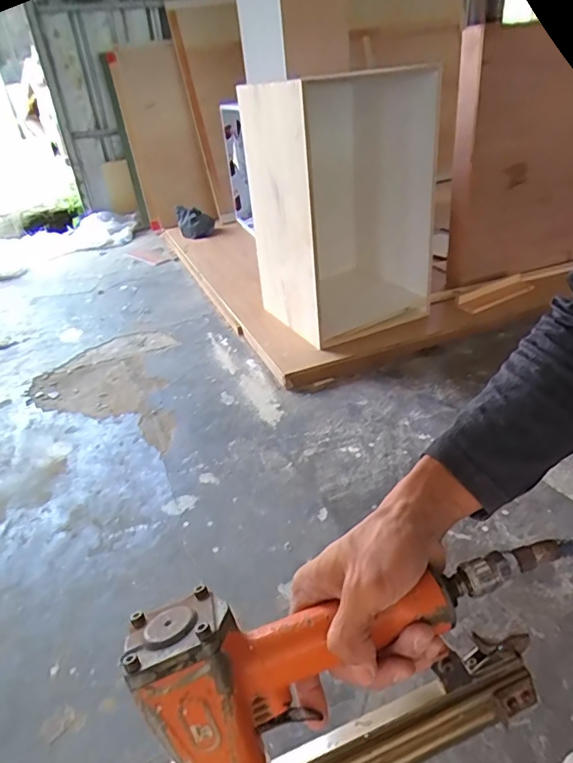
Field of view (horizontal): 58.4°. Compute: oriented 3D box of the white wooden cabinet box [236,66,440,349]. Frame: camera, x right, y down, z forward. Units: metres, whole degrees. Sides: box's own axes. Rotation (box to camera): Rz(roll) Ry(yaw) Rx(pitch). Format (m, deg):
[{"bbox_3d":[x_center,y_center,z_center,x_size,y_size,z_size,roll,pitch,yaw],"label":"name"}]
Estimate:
[{"bbox_3d":[0.190,-0.622,1.880,0.612,0.844,0.435,-21,33,-23],"label":"white wooden cabinet box"}]

